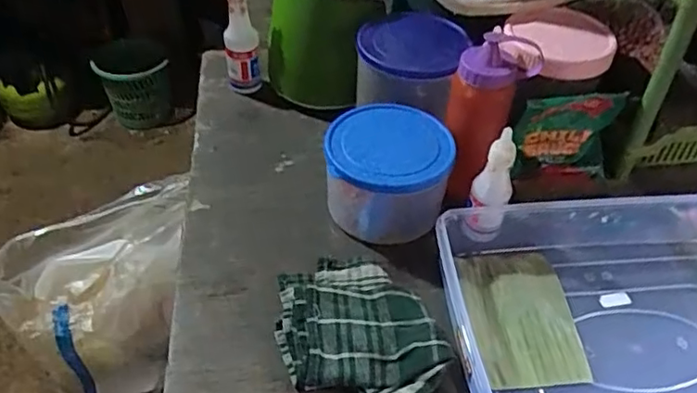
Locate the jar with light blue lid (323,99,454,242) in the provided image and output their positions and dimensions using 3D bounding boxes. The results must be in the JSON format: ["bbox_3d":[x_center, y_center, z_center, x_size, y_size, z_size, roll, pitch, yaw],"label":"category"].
[{"bbox_3d":[0.043,-0.027,0.685,0.131,0.094,0.120,5,44,3],"label":"jar with light blue lid"}]

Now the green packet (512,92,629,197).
[{"bbox_3d":[0.257,-0.060,0.733,0.127,0.135,0.025,-4,44,-7],"label":"green packet"}]

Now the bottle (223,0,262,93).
[{"bbox_3d":[-0.146,-0.217,0.829,0.045,0.167,0.042,-6,44,-8],"label":"bottle"}]

